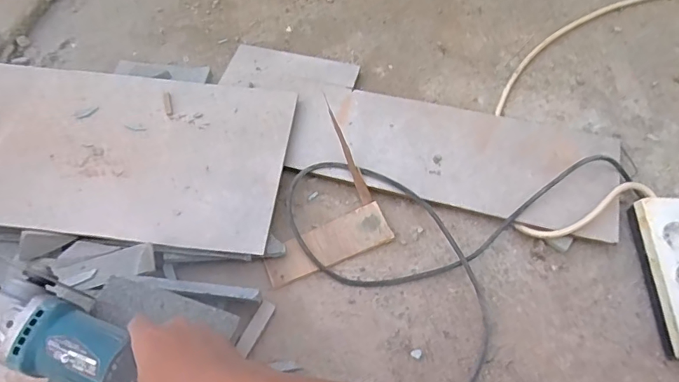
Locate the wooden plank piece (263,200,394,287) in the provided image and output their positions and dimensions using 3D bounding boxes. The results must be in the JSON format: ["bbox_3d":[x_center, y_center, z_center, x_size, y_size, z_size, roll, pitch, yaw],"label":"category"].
[{"bbox_3d":[-0.016,0.069,0.620,0.165,0.015,0.056,-22,64,-12],"label":"wooden plank piece"}]

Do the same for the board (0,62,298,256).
[{"bbox_3d":[-0.375,-0.068,0.665,0.591,0.018,0.264,7,62,3],"label":"board"}]

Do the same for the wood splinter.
[{"bbox_3d":[0.010,-0.054,0.645,0.014,0.013,0.152,-23,91,-12],"label":"wood splinter"}]

